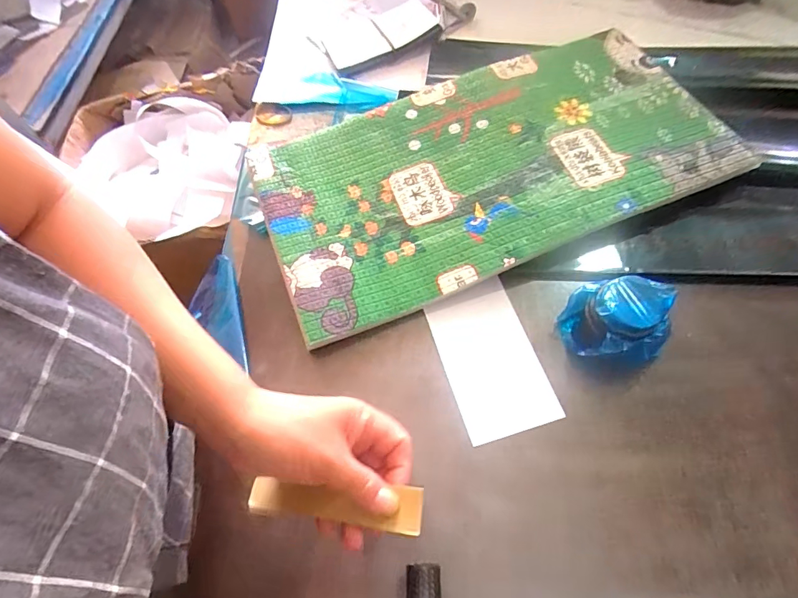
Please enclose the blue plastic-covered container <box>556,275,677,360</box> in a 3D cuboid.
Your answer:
[{"bbox_3d":[0.186,0.016,0.392,0.083,0.058,0.064,-2,60,3],"label":"blue plastic-covered container"}]

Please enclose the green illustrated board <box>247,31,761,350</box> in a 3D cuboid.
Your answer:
[{"bbox_3d":[0.088,-0.154,0.506,0.471,0.014,0.269,-23,63,-4],"label":"green illustrated board"}]

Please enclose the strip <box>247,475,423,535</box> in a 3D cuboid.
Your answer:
[{"bbox_3d":[-0.046,0.139,0.317,0.125,0.009,0.027,0,62,16],"label":"strip"}]

